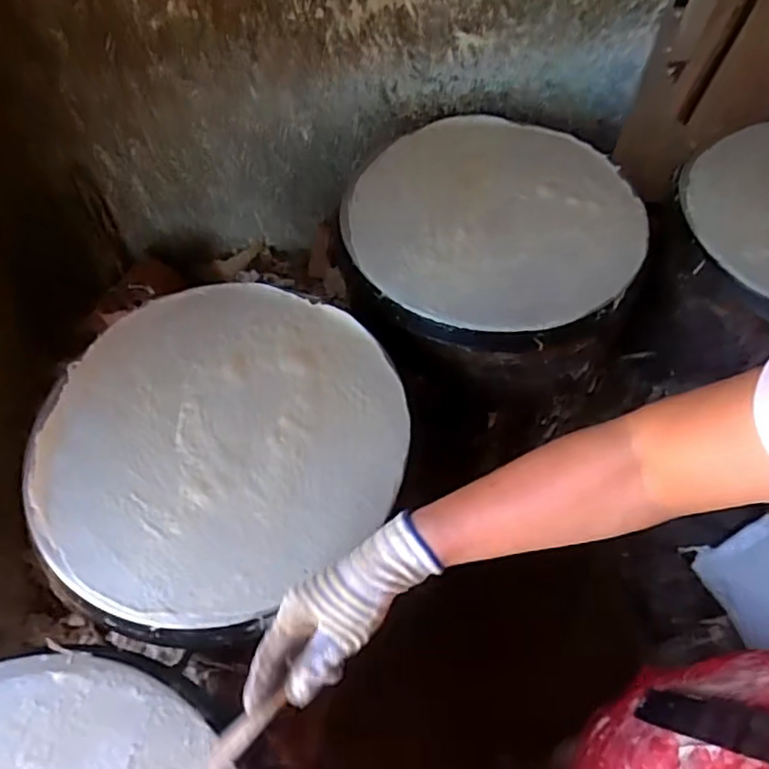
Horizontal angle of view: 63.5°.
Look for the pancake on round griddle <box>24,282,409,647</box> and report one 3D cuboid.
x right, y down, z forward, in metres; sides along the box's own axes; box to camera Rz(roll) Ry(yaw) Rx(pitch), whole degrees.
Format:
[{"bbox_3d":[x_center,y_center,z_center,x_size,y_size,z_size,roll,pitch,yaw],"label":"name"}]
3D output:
[{"bbox_3d":[-0.163,0.049,0.608,0.351,0.032,0.331,-35,64,-21],"label":"pancake on round griddle"}]

